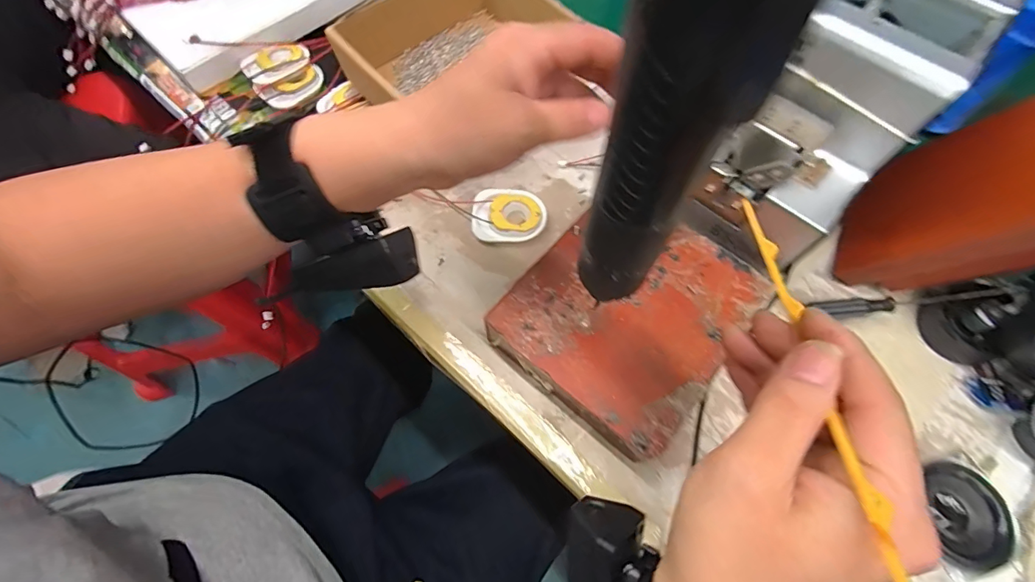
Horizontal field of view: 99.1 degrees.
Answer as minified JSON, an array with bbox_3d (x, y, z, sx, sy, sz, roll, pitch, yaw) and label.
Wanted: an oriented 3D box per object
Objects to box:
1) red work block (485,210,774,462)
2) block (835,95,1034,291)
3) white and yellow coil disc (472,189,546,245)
[{"bbox_3d":[0.071,0.016,0.296,0.125,0.044,0.141,39,72,14],"label":"red work block"},{"bbox_3d":[0.292,-0.059,0.287,0.043,0.133,0.107,31,68,-13],"label":"block"},{"bbox_3d":[-0.007,-0.060,0.349,0.056,0.011,0.048,-1,66,-1],"label":"white and yellow coil disc"}]

